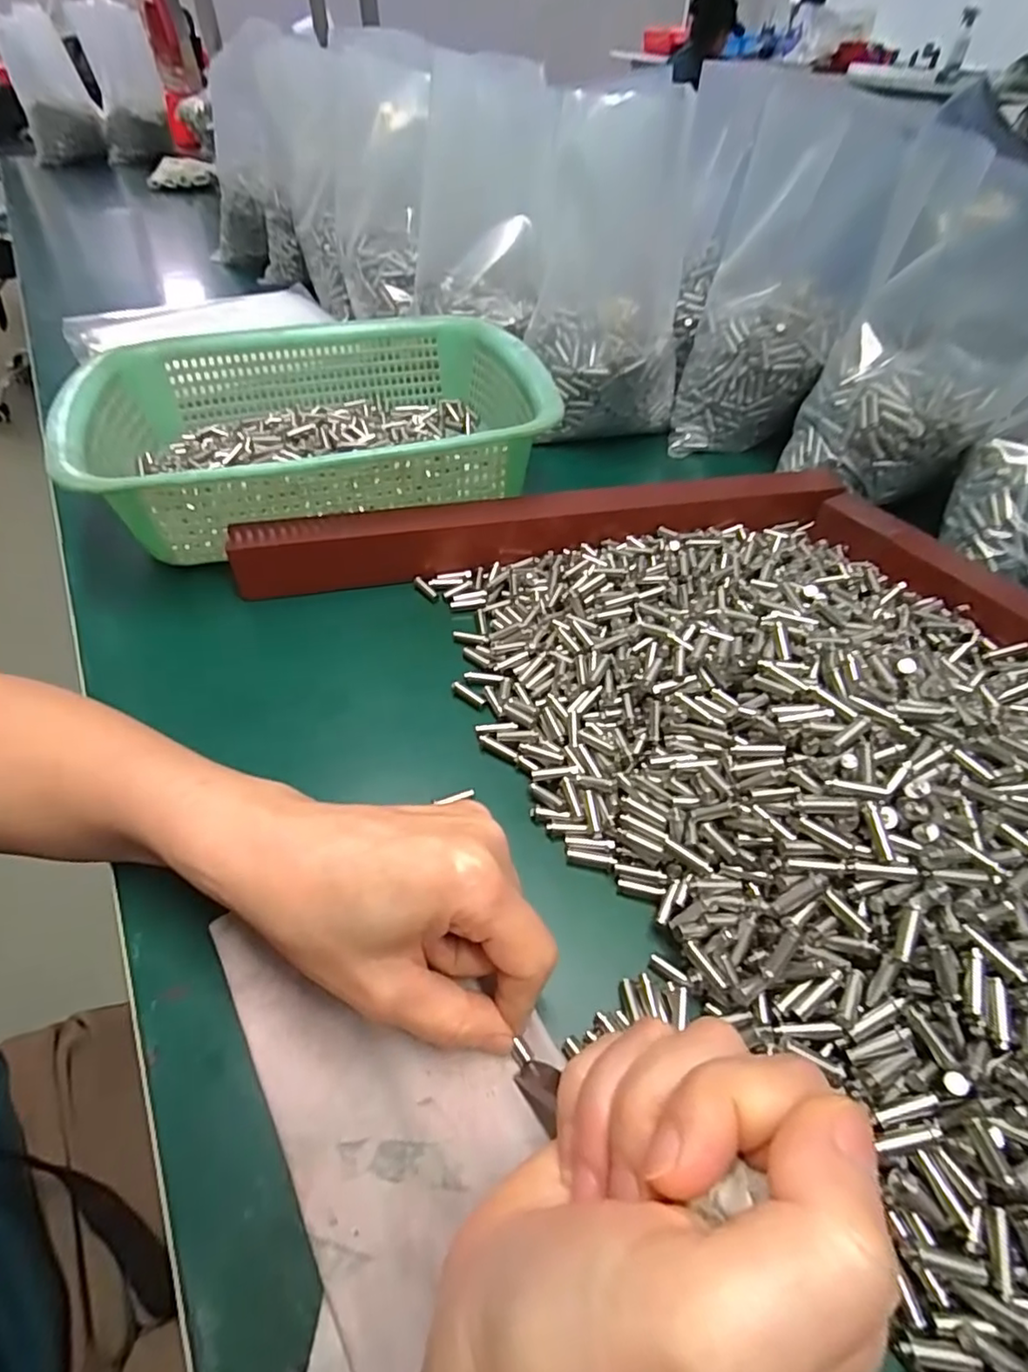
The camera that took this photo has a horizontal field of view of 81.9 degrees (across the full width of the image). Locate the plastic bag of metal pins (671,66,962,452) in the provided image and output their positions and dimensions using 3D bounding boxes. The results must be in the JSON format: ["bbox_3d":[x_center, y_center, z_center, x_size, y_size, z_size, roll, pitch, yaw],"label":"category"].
[{"bbox_3d":[0.205,-0.304,0.450,0.119,0.222,0.100,12,50,9],"label":"plastic bag of metal pins"}]

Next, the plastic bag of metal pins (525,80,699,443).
[{"bbox_3d":[0.075,-0.313,0.463,0.125,0.191,0.122,9,50,6],"label":"plastic bag of metal pins"}]

